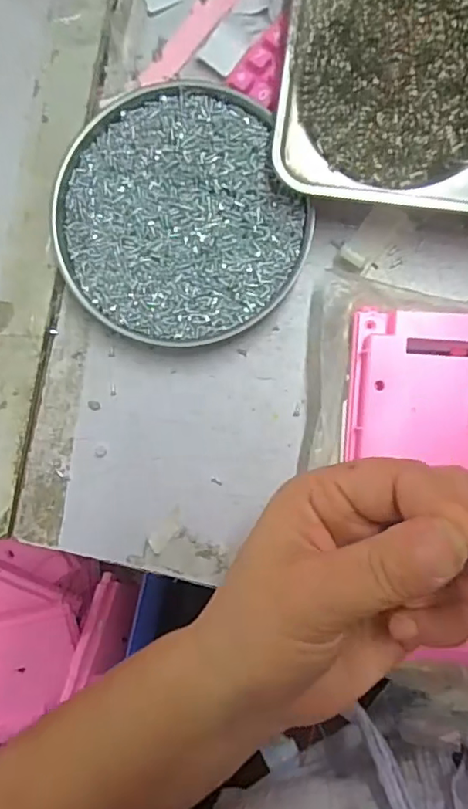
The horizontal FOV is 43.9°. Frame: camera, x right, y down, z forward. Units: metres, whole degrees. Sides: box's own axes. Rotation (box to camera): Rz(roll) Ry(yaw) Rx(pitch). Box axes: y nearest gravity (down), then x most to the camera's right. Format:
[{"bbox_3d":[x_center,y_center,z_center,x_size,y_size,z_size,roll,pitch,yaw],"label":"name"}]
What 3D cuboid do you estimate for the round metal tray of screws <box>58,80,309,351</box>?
[{"bbox_3d":[-0.031,-0.100,0.310,0.124,0.021,0.134,0,90,5],"label":"round metal tray of screws"}]

